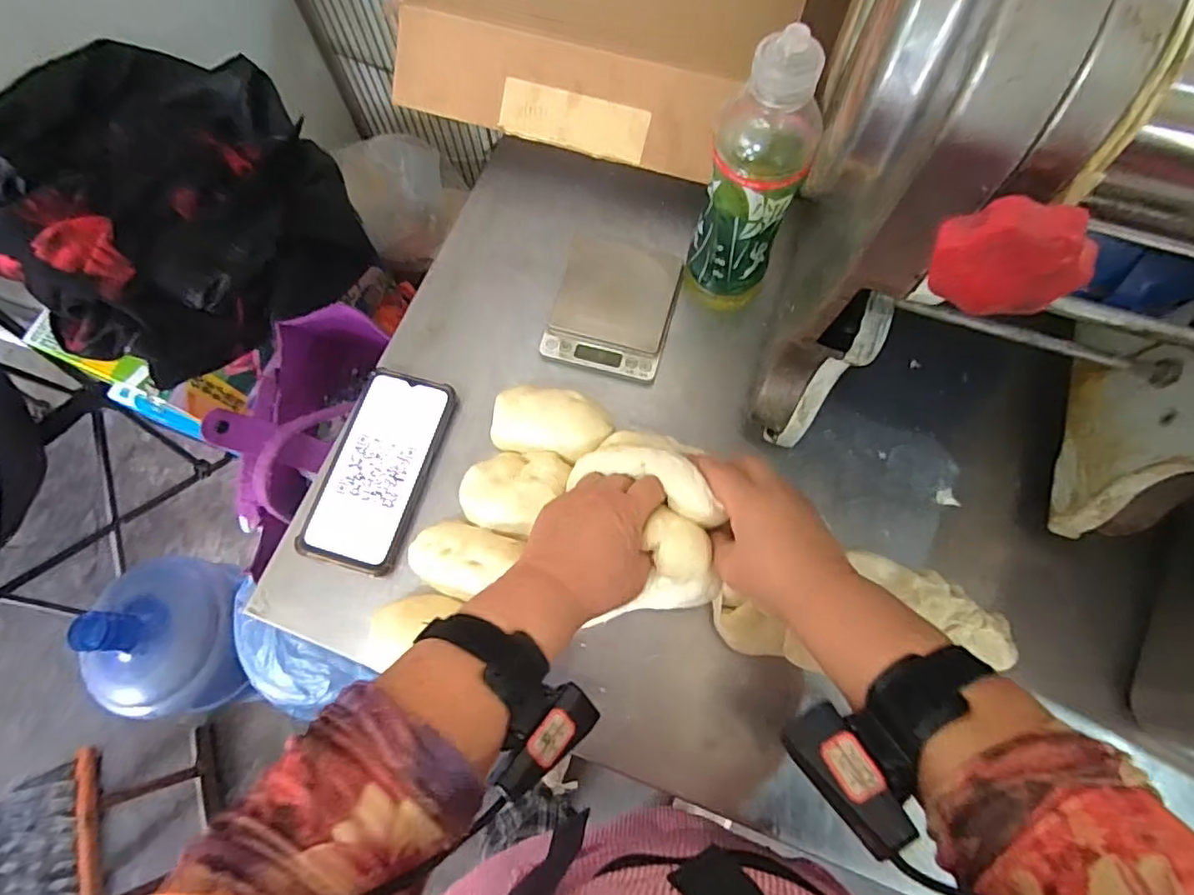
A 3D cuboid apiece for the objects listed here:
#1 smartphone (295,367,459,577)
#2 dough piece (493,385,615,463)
[{"bbox_3d":[-0.180,0.018,0.489,0.079,0.017,0.162,16,72,6],"label":"smartphone"},{"bbox_3d":[-0.037,-0.017,0.486,0.094,0.036,0.056,13,72,5],"label":"dough piece"}]

